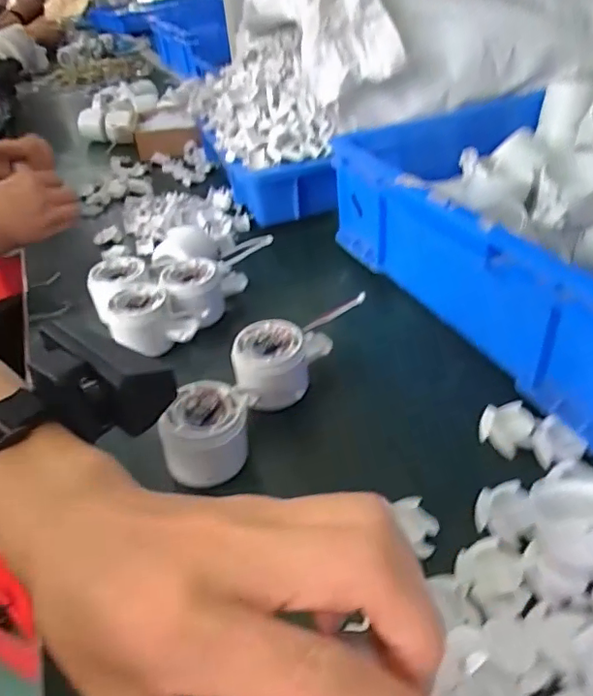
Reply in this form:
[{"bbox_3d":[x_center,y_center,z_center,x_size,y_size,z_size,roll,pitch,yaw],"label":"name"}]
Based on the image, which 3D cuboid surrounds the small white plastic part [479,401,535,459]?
[{"bbox_3d":[0.157,0.059,0.402,0.036,0.016,0.041,9,41,18],"label":"small white plastic part"}]

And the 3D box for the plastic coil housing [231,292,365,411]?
[{"bbox_3d":[-0.009,0.001,0.438,0.059,0.052,0.111,29,50,35],"label":"plastic coil housing"}]

